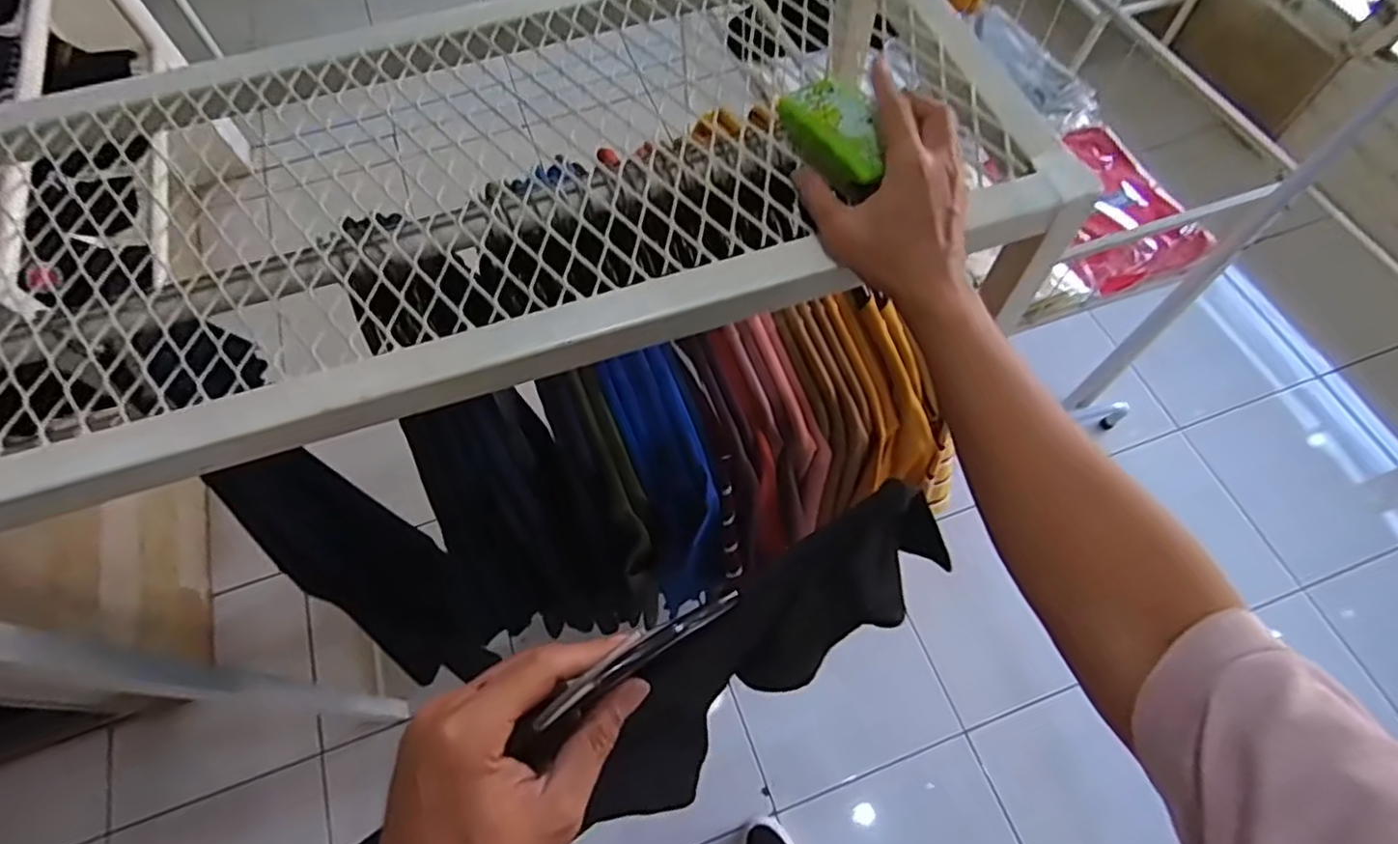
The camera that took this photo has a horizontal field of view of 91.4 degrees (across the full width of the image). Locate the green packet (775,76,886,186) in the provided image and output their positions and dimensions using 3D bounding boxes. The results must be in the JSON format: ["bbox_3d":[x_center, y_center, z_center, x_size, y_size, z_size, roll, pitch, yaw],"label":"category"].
[{"bbox_3d":[0.107,-0.212,0.503,0.052,0.030,0.107,-30,66,-13],"label":"green packet"}]

